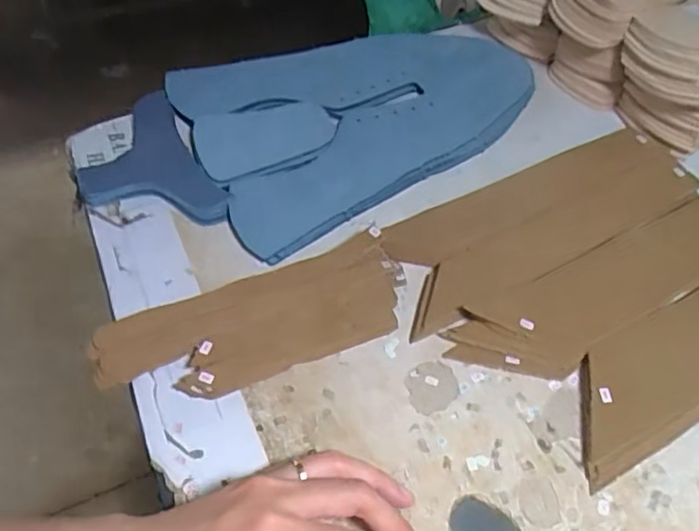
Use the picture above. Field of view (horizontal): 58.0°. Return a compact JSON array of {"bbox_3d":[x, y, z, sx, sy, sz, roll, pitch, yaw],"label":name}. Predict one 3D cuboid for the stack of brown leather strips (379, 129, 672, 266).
[{"bbox_3d":[0.132,-0.054,0.456,0.235,0.012,0.050,-22,53,-16],"label":"stack of brown leather strips"}]

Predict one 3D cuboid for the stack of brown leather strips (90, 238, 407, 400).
[{"bbox_3d":[-0.059,0.037,0.391,0.191,0.015,0.070,-17,52,-12],"label":"stack of brown leather strips"}]

